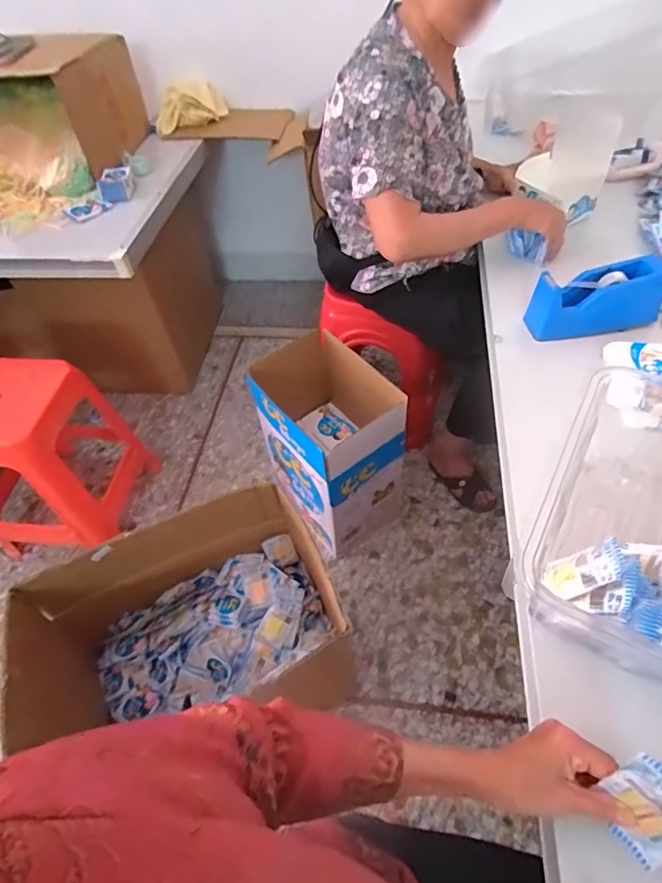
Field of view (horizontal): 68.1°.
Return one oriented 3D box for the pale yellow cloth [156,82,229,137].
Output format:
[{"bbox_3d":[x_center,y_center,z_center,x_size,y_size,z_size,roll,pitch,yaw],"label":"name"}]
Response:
[{"bbox_3d":[-0.443,-1.062,1.542,0.243,0.115,0.104,-21,54,-12],"label":"pale yellow cloth"}]

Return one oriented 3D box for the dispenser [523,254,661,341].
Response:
[{"bbox_3d":[0.448,-0.242,0.830,0.213,0.092,0.074,-7,52,-1],"label":"dispenser"}]

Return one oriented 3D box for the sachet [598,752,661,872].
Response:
[{"bbox_3d":[0.251,0.293,0.386,0.012,0.104,0.062,-20,46,-38],"label":"sachet"}]

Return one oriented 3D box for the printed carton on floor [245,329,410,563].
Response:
[{"bbox_3d":[-0.005,0.014,1.278,0.270,0.461,0.371,-28,55,-16],"label":"printed carton on floor"}]

